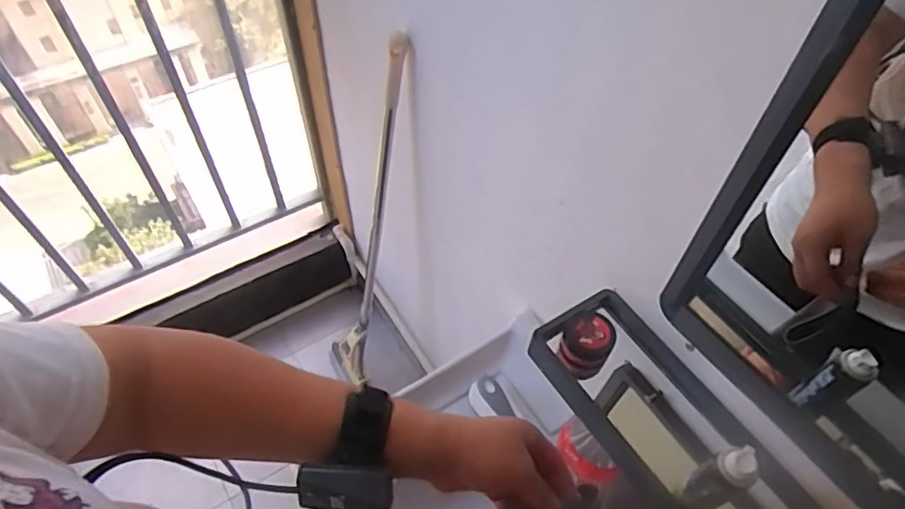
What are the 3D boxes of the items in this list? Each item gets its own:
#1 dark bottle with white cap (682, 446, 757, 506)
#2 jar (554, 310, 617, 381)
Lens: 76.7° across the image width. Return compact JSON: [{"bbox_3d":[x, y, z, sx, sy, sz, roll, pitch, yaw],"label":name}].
[{"bbox_3d":[0.235,0.199,0.506,0.030,0.101,0.029,17,54,9],"label":"dark bottle with white cap"},{"bbox_3d":[0.151,0.101,0.645,0.053,0.063,0.052,2,53,-2],"label":"jar"}]

